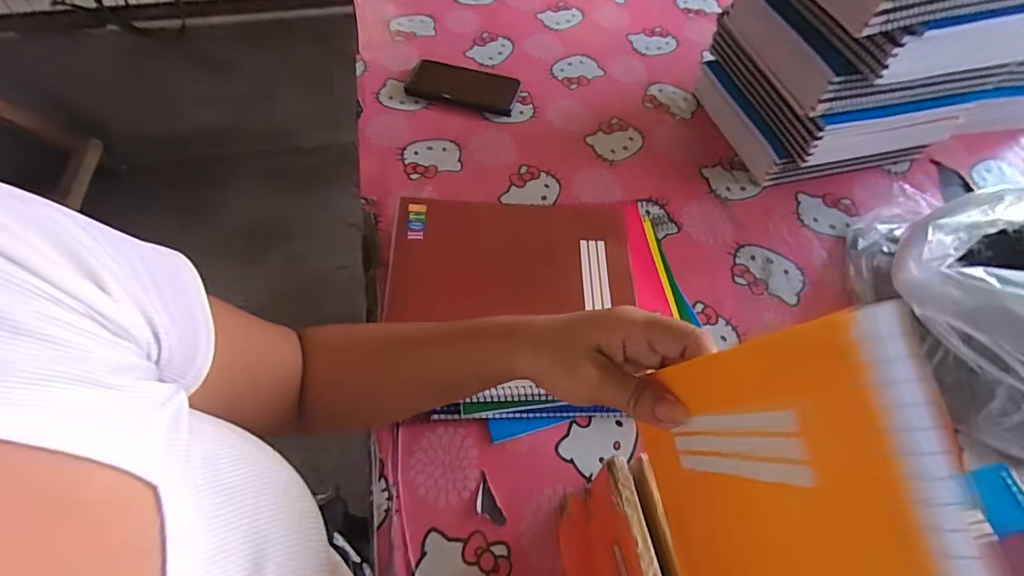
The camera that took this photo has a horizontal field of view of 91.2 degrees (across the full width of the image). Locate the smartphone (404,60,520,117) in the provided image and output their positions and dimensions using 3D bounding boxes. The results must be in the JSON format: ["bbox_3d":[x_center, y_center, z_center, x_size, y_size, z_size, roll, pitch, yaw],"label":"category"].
[{"bbox_3d":[-0.073,-0.303,0.753,0.168,0.011,0.089,15,58,8],"label":"smartphone"}]

